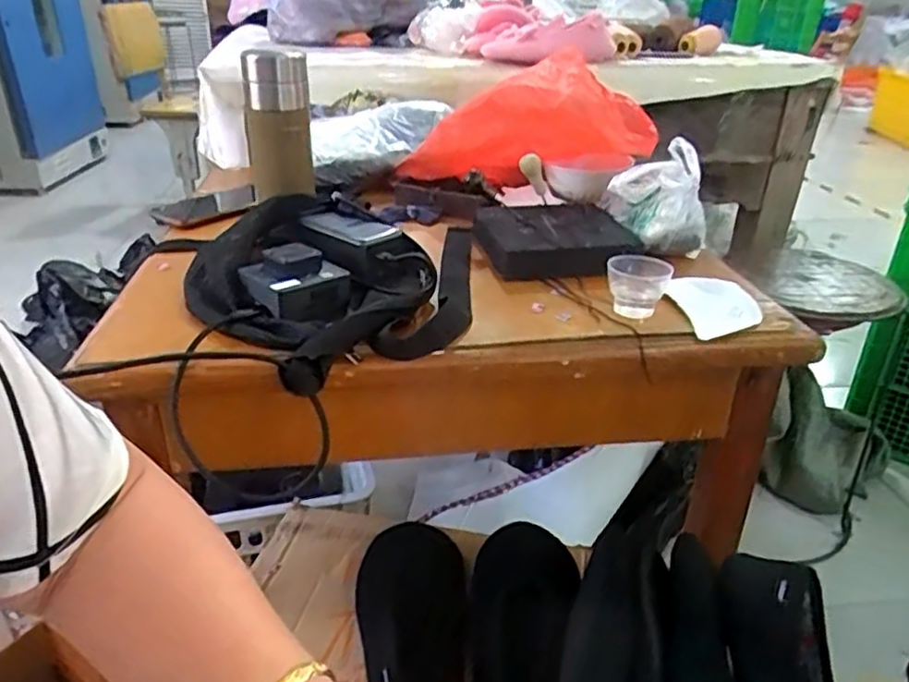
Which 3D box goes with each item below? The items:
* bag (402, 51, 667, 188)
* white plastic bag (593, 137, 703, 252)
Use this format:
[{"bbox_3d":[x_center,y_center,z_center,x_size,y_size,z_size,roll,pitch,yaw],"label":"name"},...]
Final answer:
[{"bbox_3d":[0.083,-0.276,0.864,0.328,0.133,0.134,-1,25,24],"label":"bag"},{"bbox_3d":[0.214,-0.159,0.730,0.112,0.097,0.113,9,29,13],"label":"white plastic bag"}]

